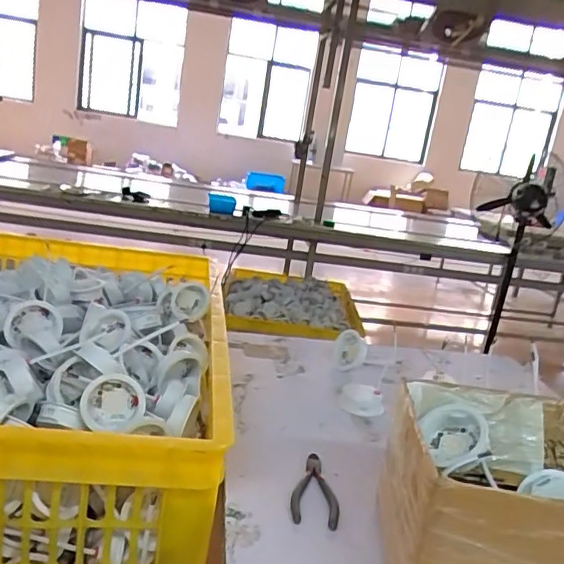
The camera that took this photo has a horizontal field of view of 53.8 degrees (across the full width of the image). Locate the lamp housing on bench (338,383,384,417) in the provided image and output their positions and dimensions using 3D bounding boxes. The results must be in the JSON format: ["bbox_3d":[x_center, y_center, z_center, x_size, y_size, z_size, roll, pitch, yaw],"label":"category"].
[{"bbox_3d":[0.122,0.179,0.847,0.066,0.029,0.057,11,15,7],"label":"lamp housing on bench"}]

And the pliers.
[{"bbox_3d":[0.040,0.233,0.630,0.051,0.007,0.124,10,15,5],"label":"pliers"}]

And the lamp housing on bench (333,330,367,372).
[{"bbox_3d":[0.120,0.123,0.983,0.060,0.051,0.060,11,15,6],"label":"lamp housing on bench"}]

